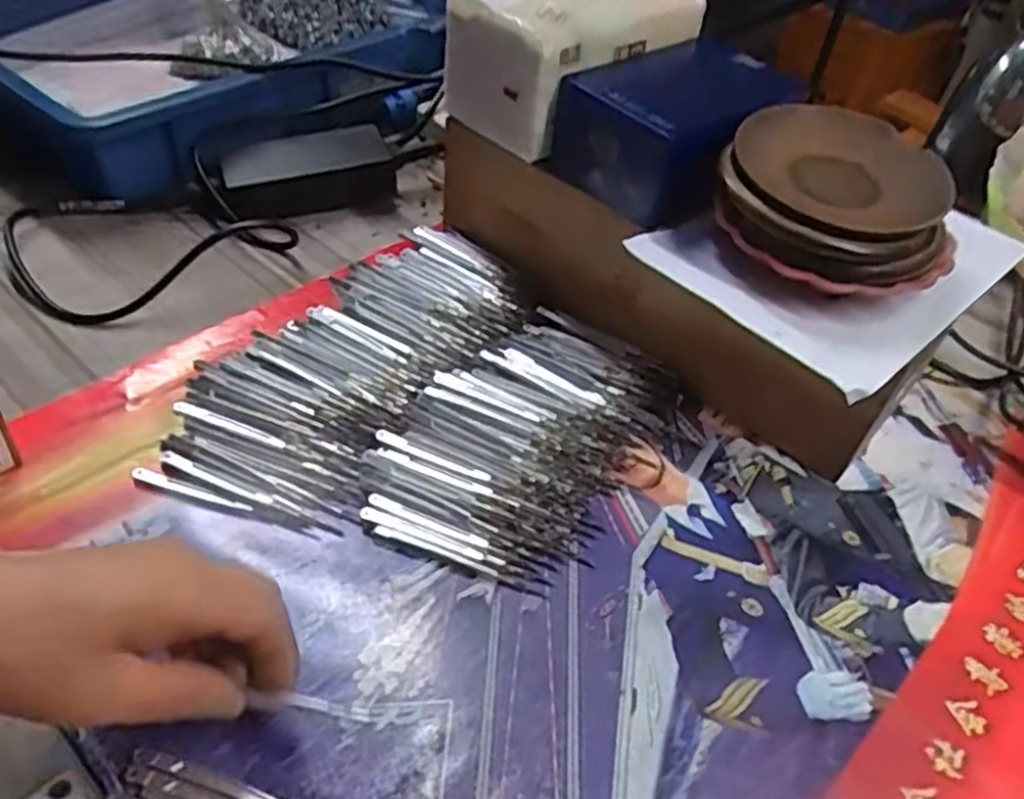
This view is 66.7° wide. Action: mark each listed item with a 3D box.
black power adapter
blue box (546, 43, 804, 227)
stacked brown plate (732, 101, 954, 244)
[{"bbox_3d":[-0.170,-0.183,0.634,0.145,0.042,0.065,-21,50,-25],"label":"black power adapter"},{"bbox_3d":[0.107,-0.174,0.494,0.131,0.059,0.102,-29,55,-31],"label":"blue box"},{"bbox_3d":[0.185,-0.129,0.437,0.112,0.025,0.108,3,44,-3],"label":"stacked brown plate"}]

